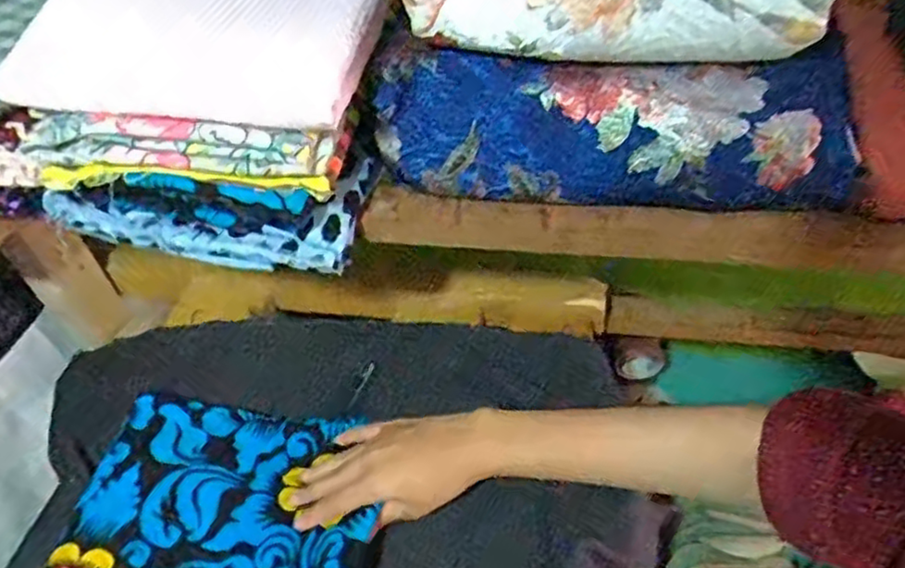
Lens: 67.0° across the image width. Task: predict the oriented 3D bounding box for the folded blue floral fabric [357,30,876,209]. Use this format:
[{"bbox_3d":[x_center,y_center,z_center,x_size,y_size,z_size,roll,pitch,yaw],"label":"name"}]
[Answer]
[{"bbox_3d":[0.095,-0.100,0.430,0.291,0.082,0.066,5,45,13],"label":"folded blue floral fabric"}]

